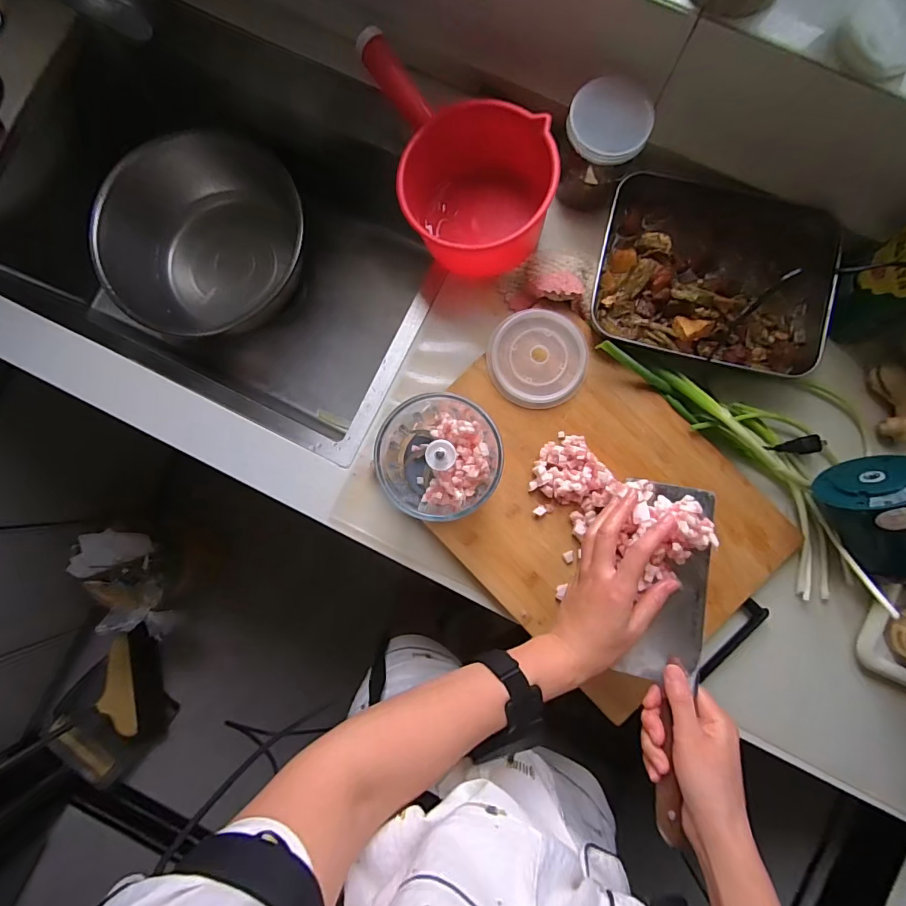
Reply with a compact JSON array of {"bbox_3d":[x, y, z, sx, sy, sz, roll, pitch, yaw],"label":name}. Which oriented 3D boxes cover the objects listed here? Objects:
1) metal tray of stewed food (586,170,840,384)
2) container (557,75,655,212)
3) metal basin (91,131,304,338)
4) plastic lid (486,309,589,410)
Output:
[{"bbox_3d":[0.296,-0.203,0.532,0.253,0.055,0.194,9,86,2],"label":"metal tray of stewed food"},{"bbox_3d":[0.163,-0.338,0.507,0.083,0.104,0.085,0,85,1],"label":"container"},{"bbox_3d":[-0.385,-0.326,0.729,0.319,0.129,0.270,-43,86,-2],"label":"metal basin"},{"bbox_3d":[0.097,-0.109,0.525,0.111,0.008,0.110,0,85,1],"label":"plastic lid"}]

